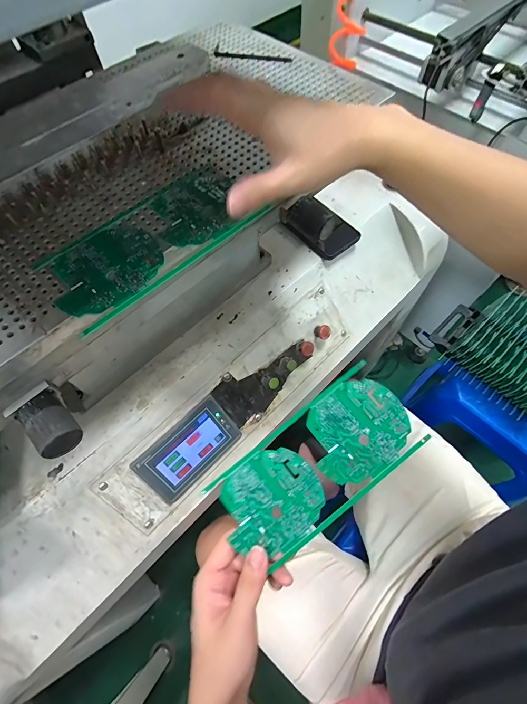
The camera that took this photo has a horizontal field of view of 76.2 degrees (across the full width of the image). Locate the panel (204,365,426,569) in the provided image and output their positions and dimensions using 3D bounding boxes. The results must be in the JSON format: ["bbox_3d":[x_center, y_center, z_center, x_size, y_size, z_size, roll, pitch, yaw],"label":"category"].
[{"bbox_3d":[0.049,0.106,0.317,0.194,0.005,0.093,-39,78,-4],"label":"panel"}]

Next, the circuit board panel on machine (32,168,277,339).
[{"bbox_3d":[-0.099,-0.105,0.309,0.195,0.006,0.093,-40,70,-16],"label":"circuit board panel on machine"}]

